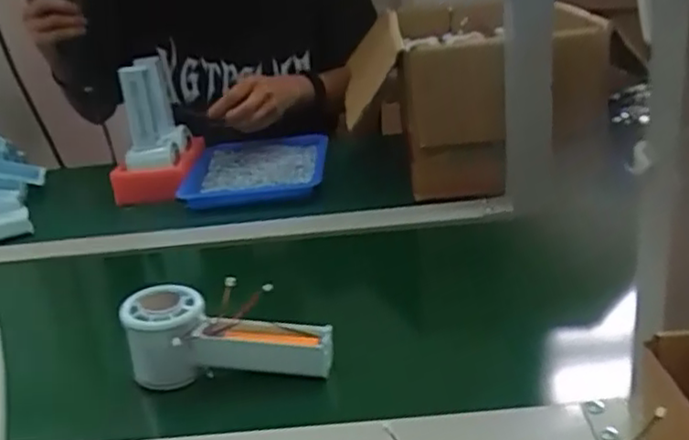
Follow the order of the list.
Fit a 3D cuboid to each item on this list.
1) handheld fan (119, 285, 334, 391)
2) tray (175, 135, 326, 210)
[{"bbox_3d":[-0.086,0.096,0.507,0.150,0.063,0.048,7,24,0],"label":"handheld fan"},{"bbox_3d":[-0.117,-0.065,0.900,0.176,0.033,0.210,-3,23,2],"label":"tray"}]

